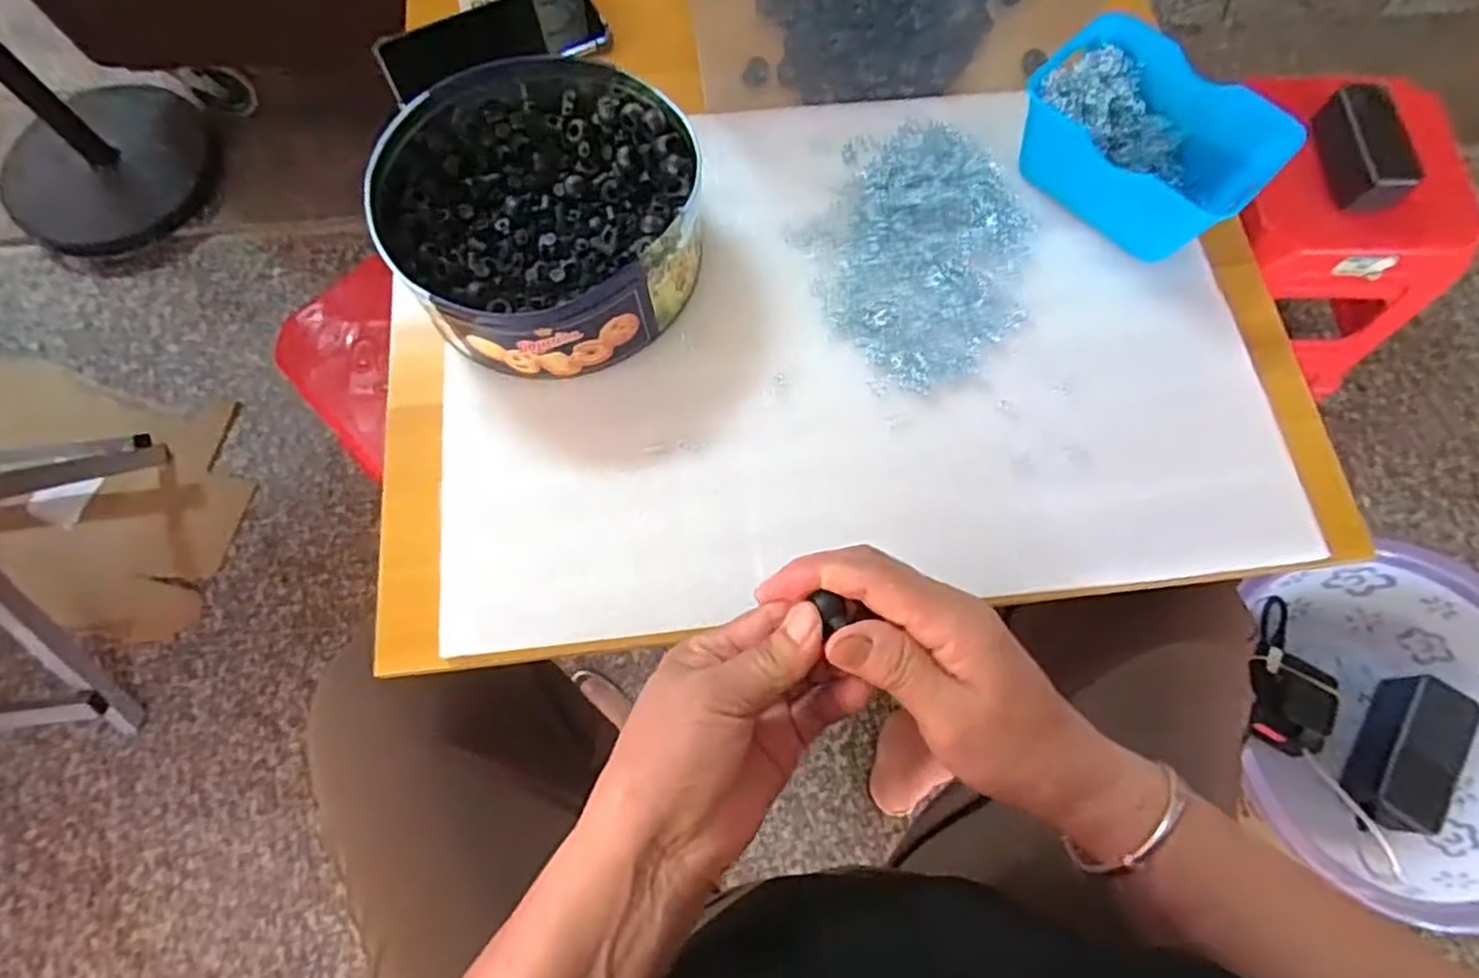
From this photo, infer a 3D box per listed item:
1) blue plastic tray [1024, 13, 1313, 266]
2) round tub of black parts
[{"bbox_3d":[0.266,-0.229,0.481,0.102,0.062,0.153,-43,76,-14],"label":"blue plastic tray"},{"bbox_3d":[-0.129,-0.183,0.464,0.189,0.070,0.217,-40,76,-14],"label":"round tub of black parts"}]

